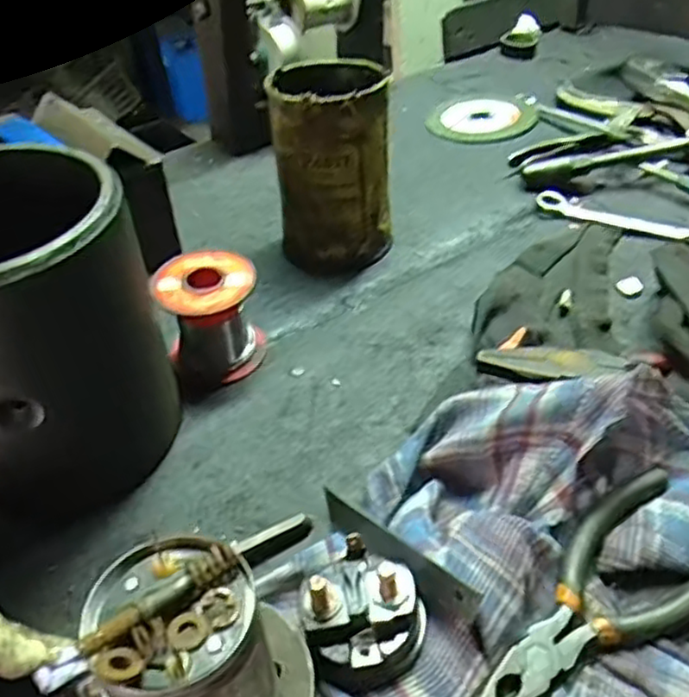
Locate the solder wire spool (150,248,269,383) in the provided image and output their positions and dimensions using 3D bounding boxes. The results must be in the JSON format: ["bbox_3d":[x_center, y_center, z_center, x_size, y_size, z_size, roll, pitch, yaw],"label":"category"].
[{"bbox_3d":[-0.072,-0.016,0.381,0.052,0.057,0.052,-14,41,-11],"label":"solder wire spool"}]

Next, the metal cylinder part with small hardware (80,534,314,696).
[{"bbox_3d":[-0.046,0.103,0.220,0.066,0.074,0.065,-1,40,4],"label":"metal cylinder part with small hardware"}]

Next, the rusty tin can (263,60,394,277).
[{"bbox_3d":[-0.006,-0.116,0.446,0.071,0.116,0.074,2,40,8],"label":"rusty tin can"}]

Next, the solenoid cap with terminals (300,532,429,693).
[{"bbox_3d":[0.004,0.095,0.256,0.043,0.032,0.044,-3,40,2],"label":"solenoid cap with terminals"}]

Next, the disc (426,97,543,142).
[{"bbox_3d":[0.123,-0.212,0.634,0.087,0.006,0.087,-3,40,2],"label":"disc"}]

